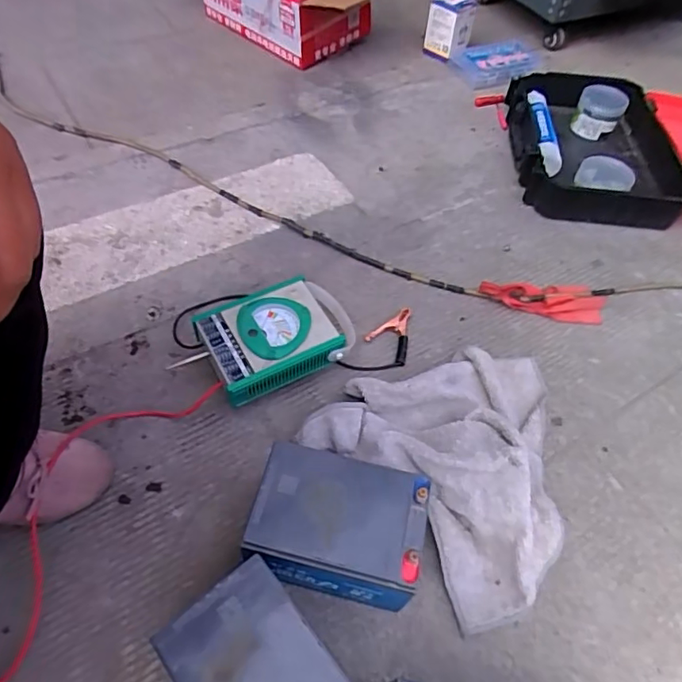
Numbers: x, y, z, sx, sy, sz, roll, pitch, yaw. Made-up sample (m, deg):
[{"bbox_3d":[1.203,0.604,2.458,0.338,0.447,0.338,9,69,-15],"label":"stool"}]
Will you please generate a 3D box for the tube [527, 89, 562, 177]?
[{"bbox_3d":[0.353,-0.376,0.925,0.044,0.029,0.234,8,54,0],"label":"tube"}]

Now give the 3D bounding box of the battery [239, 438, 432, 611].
[{"bbox_3d":[-0.004,0.174,0.490,0.147,0.100,0.105,12,54,4],"label":"battery"}]

